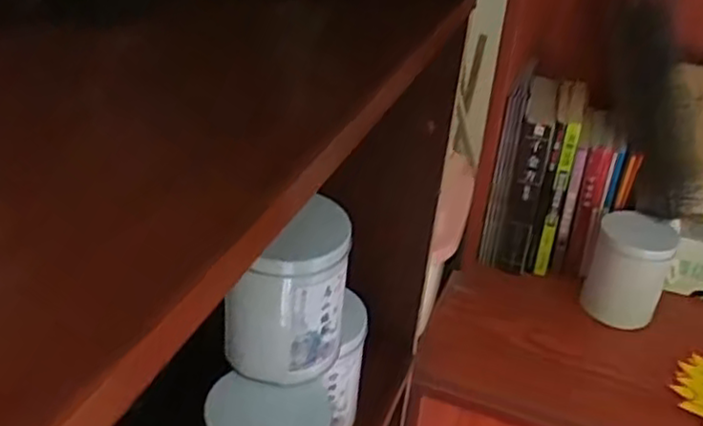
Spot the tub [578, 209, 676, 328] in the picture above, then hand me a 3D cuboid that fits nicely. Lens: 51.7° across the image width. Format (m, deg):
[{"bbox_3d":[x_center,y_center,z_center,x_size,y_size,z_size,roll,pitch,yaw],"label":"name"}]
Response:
[{"bbox_3d":[0.338,0.071,0.887,0.088,0.126,0.089,4,32,-2],"label":"tub"}]

